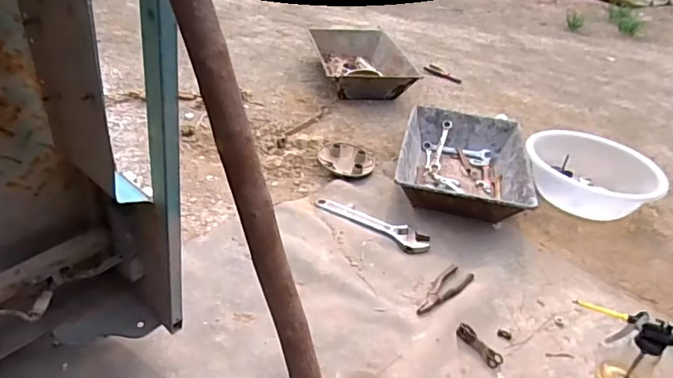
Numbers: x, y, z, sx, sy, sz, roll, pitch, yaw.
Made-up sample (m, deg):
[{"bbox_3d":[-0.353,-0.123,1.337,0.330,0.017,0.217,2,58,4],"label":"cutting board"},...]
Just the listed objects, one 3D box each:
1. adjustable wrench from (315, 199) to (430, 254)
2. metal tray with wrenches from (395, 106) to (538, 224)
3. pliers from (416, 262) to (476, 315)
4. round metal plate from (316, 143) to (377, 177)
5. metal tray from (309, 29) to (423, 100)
[{"bbox_3d":[0.083,0.075,1.161,0.283,0.015,0.066,27,38,25],"label":"adjustable wrench"},{"bbox_3d":[0.336,-0.070,1.353,0.321,0.105,0.450,13,35,8],"label":"metal tray with wrenches"},{"bbox_3d":[0.207,0.200,0.989,0.163,0.009,0.055,-24,46,-38],"label":"pliers"},{"bbox_3d":[0.030,-0.086,1.376,0.153,0.037,0.153,5,34,-4],"label":"round metal plate"},{"bbox_3d":[0.089,-0.470,1.889,0.312,0.107,0.479,-1,35,-12],"label":"metal tray"}]

